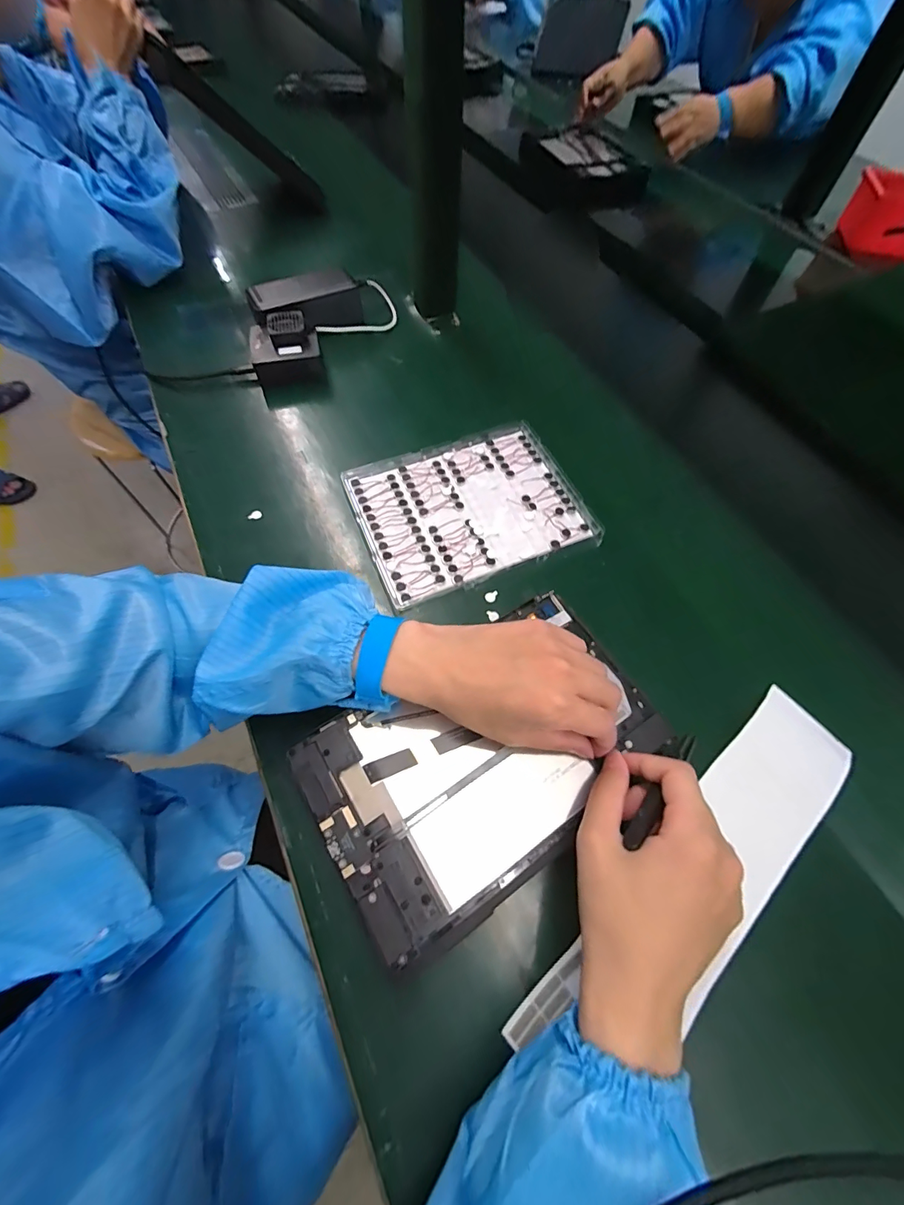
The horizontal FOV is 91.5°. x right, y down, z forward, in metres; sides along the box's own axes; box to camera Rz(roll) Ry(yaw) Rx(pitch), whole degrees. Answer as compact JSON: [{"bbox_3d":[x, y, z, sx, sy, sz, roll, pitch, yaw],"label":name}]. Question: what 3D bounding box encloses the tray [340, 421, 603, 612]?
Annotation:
[{"bbox_3d":[0.016,-0.097,0.433,0.210,0.011,0.163,-20,64,-13],"label":"tray"}]

